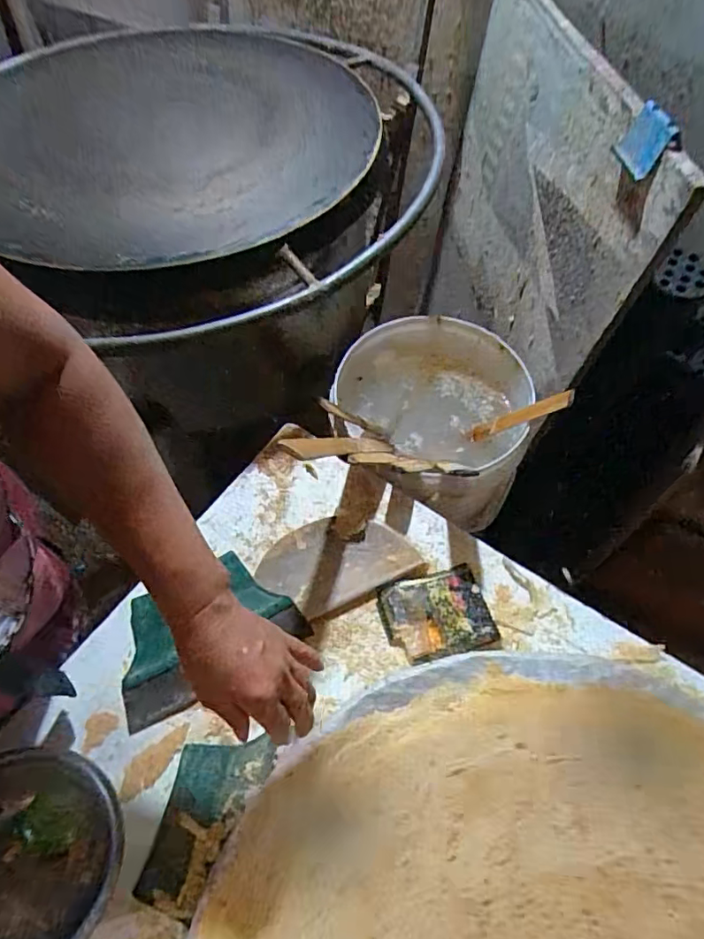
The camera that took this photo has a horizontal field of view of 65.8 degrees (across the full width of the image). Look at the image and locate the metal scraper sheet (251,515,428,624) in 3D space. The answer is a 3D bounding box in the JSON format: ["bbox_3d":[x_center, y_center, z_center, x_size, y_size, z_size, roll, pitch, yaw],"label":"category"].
[{"bbox_3d":[-0.019,0.102,0.620,0.167,0.014,0.100,-22,60,-13],"label":"metal scraper sheet"}]

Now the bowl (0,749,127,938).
[{"bbox_3d":[-0.287,0.322,0.447,0.189,0.070,0.162,4,58,3],"label":"bowl"}]

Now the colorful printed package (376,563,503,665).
[{"bbox_3d":[0.093,0.160,0.593,0.113,0.008,0.093,-14,58,-9],"label":"colorful printed package"}]

